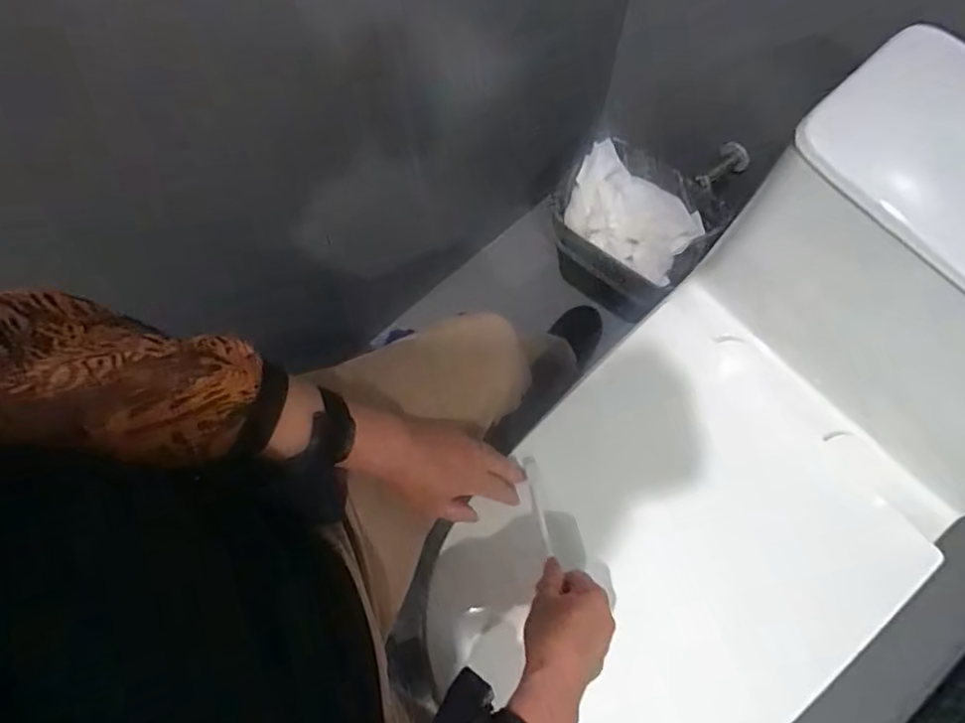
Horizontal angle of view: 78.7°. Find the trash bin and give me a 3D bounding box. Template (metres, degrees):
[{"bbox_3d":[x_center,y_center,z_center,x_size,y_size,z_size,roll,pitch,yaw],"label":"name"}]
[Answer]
[{"bbox_3d":[0.245,-0.205,1.010,0.240,0.235,0.163,38,78,13],"label":"trash bin"}]

